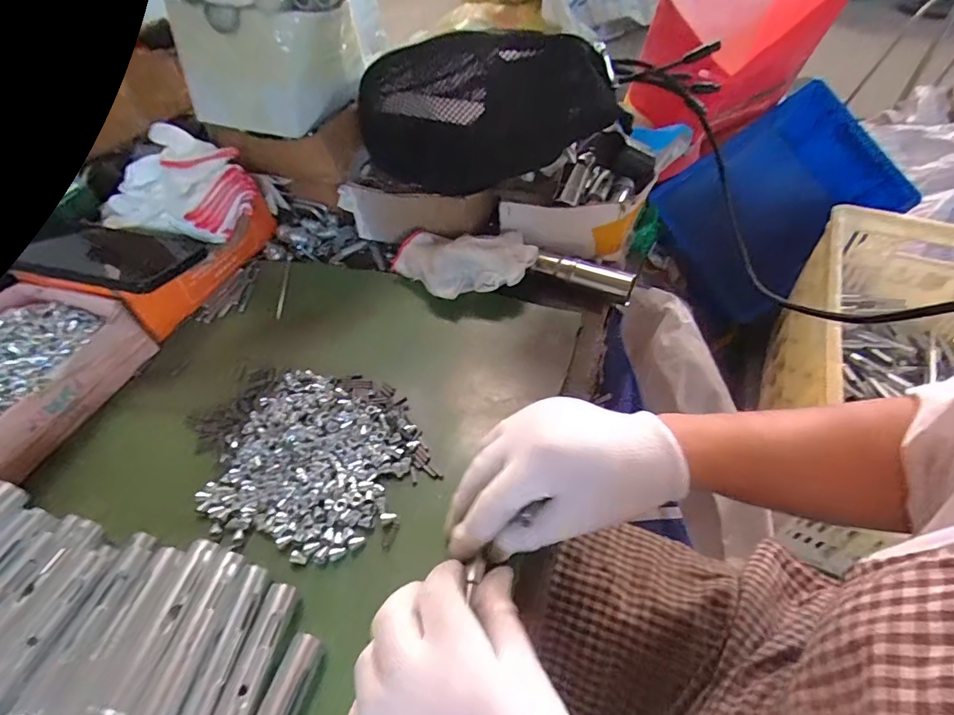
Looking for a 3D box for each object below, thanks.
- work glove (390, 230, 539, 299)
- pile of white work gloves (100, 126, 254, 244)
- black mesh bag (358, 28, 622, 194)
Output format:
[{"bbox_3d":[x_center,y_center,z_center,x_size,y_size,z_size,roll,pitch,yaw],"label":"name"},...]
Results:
[{"bbox_3d":[-0.014,-0.087,0.448,0.135,0.047,0.075,2,48,6],"label":"work glove"},{"bbox_3d":[-0.294,-0.170,0.466,0.162,0.061,0.093,14,50,16],"label":"pile of white work gloves"},{"bbox_3d":[0.005,-0.227,0.460,0.253,0.124,0.079,3,47,6],"label":"black mesh bag"}]

